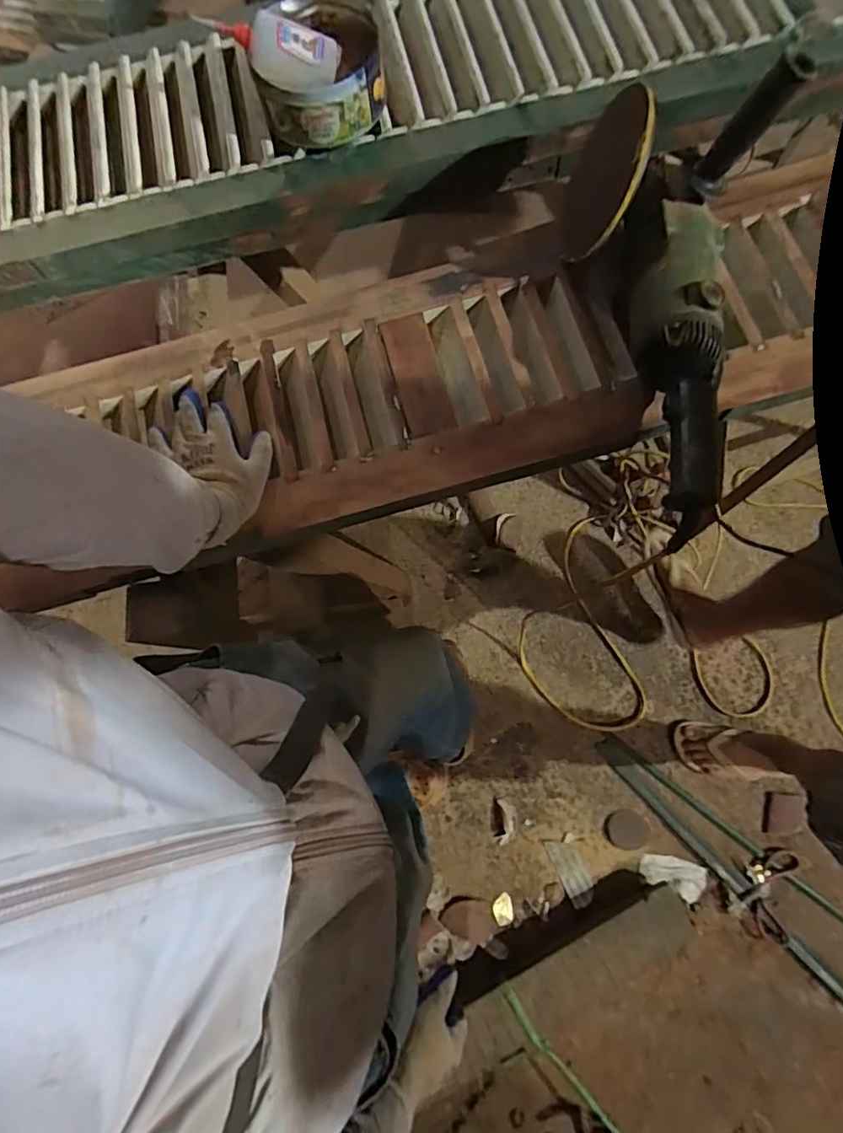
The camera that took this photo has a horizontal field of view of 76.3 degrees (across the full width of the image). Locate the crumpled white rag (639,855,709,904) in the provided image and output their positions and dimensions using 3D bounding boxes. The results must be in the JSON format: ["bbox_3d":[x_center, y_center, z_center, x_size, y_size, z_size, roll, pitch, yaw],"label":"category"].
[{"bbox_3d":[0.517,0.630,1.095,0.129,0.019,0.067,23,77,7],"label":"crumpled white rag"}]

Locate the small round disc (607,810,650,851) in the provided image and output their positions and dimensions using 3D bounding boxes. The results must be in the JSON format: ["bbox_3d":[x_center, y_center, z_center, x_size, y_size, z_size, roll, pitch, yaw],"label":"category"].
[{"bbox_3d":[0.437,0.555,1.131,0.086,0.004,0.075,3,76,2],"label":"small round disc"}]

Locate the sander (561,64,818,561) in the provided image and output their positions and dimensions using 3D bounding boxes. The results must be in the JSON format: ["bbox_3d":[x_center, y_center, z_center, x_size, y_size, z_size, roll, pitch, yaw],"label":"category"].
[{"bbox_3d":[0.218,-0.260,0.520,0.172,0.158,0.443,8,76,6],"label":"sander"}]

